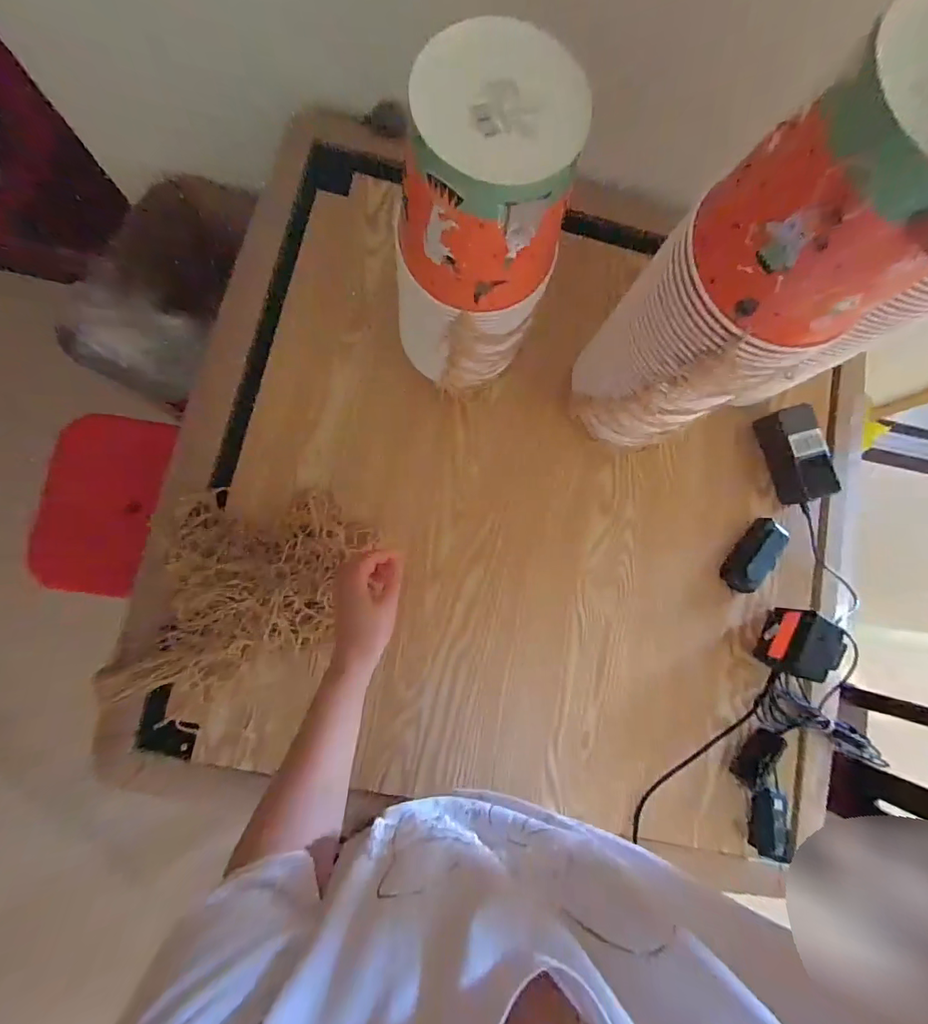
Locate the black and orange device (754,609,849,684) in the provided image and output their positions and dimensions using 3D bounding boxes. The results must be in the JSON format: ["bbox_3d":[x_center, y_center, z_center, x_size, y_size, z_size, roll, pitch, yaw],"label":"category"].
[{"bbox_3d":[0.430,0.170,0.574,0.057,0.070,0.080,27,82,-2],"label":"black and orange device"}]

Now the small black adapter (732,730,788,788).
[{"bbox_3d":[0.376,0.313,0.567,0.034,0.016,0.073,39,82,0],"label":"small black adapter"}]

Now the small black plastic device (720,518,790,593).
[{"bbox_3d":[0.402,0.061,0.613,0.059,0.017,0.106,37,82,-1],"label":"small black plastic device"}]

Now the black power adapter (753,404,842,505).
[{"bbox_3d":[0.454,-0.077,0.611,0.052,0.062,0.129,-15,86,-7],"label":"black power adapter"}]

